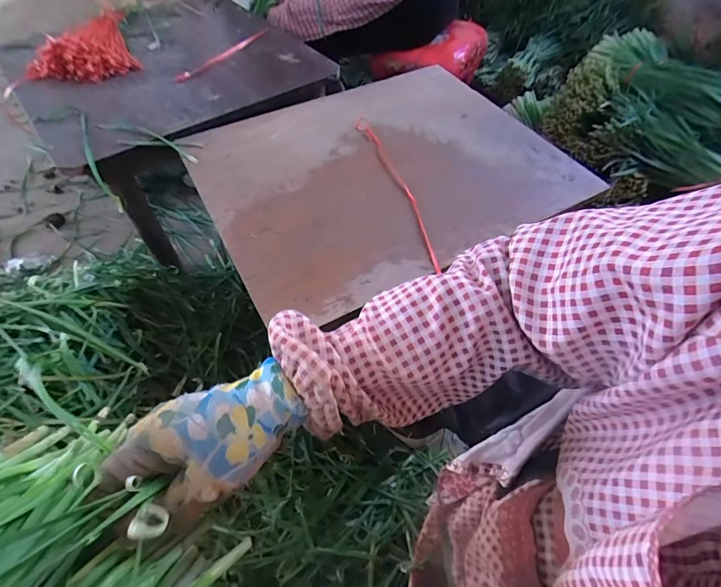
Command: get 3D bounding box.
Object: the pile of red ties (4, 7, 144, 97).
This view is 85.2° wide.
[{"bbox_3d":[-0.601,-0.514,0.796,0.236,0.053,0.247,-25,58,-18],"label":"pile of red ties"}]

